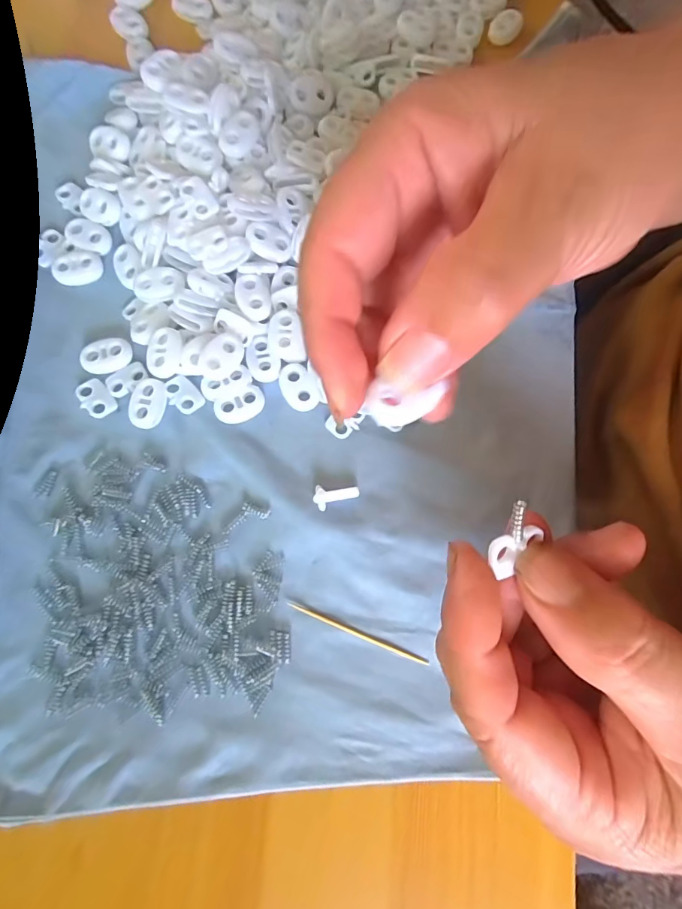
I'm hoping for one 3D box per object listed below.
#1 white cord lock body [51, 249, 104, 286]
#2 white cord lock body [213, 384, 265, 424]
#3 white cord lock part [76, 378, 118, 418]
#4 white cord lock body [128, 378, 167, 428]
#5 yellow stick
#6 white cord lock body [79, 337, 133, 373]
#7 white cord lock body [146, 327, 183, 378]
[{"bbox_3d":[-0.124,-0.088,0.210,0.021,0.005,0.015,-11,78,-4],"label":"white cord lock body"},{"bbox_3d":[-0.044,-0.022,0.196,0.022,0.004,0.013,-29,80,-7],"label":"white cord lock body"},{"bbox_3d":[-0.109,-0.025,0.197,0.012,0.004,0.019,-40,82,-9],"label":"white cord lock part"},{"bbox_3d":[-0.085,-0.022,0.196,0.015,0.004,0.022,11,78,1],"label":"white cord lock body"},{"bbox_3d":[0.007,0.073,0.181,0.060,0.004,0.004,22,79,4],"label":"yellow stick"},{"bbox_3d":[-0.106,-0.045,0.201,0.021,0.005,0.014,-16,79,-5],"label":"white cord lock body"},{"bbox_3d":[-0.077,-0.044,0.196,0.015,0.006,0.022,6,78,0],"label":"white cord lock body"}]

